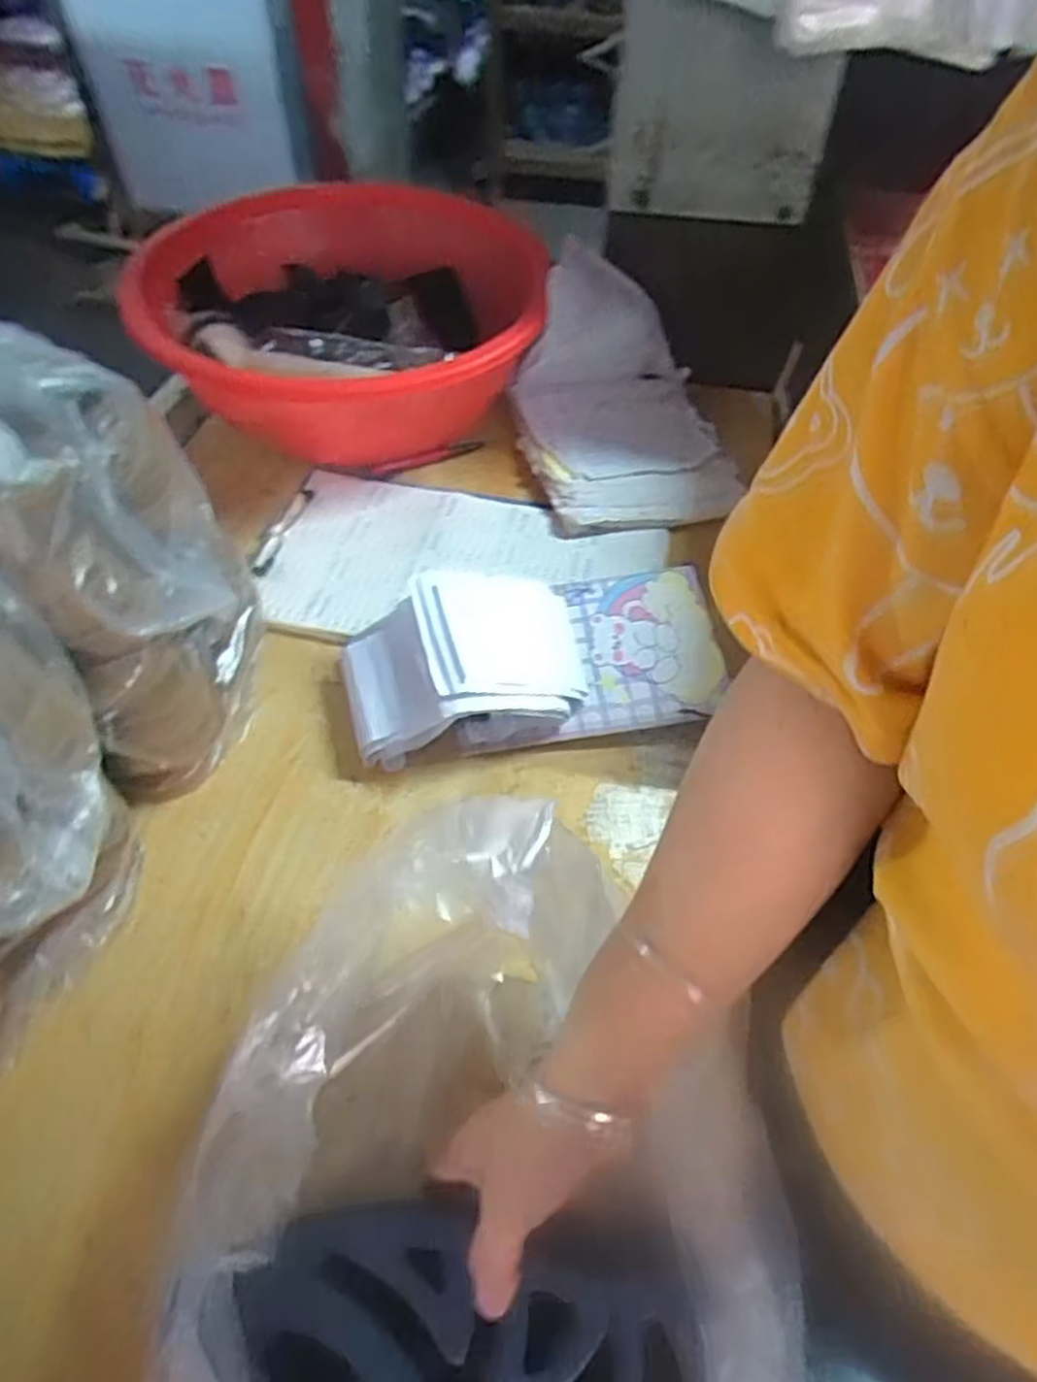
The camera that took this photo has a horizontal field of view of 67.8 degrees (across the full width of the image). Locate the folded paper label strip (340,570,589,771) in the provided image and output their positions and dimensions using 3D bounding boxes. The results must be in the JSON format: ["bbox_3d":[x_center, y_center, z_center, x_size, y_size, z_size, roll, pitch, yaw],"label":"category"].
[{"bbox_3d":[-0.039,-0.025,0.584,0.183,0.074,0.131,-13,54,-10],"label":"folded paper label strip"}]

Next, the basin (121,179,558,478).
[{"bbox_3d":[-0.173,-0.388,0.804,0.380,0.138,0.415,0,53,-1],"label":"basin"}]

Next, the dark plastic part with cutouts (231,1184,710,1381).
[{"bbox_3d":[-0.019,0.289,0.332,0.190,0.030,0.111,2,53,1],"label":"dark plastic part with cutouts"}]

